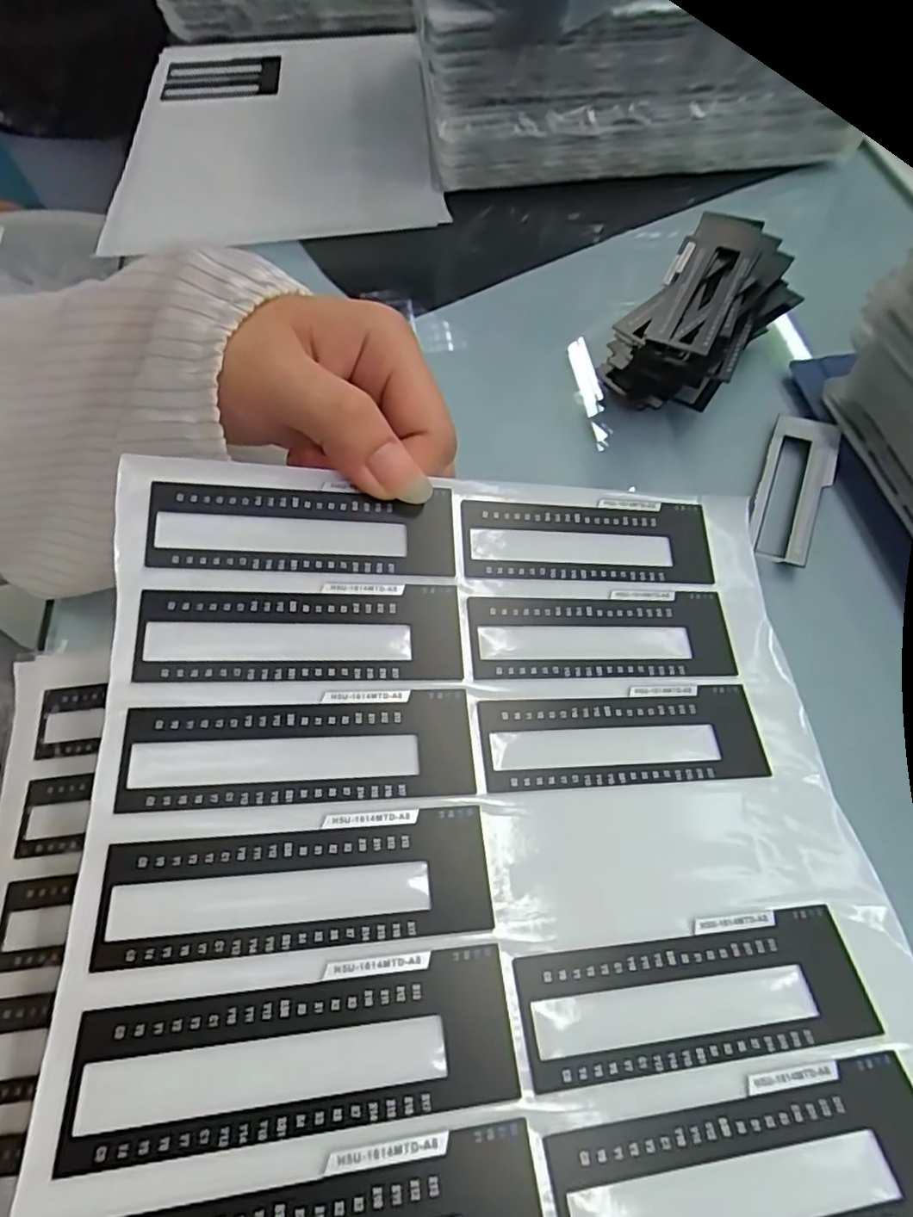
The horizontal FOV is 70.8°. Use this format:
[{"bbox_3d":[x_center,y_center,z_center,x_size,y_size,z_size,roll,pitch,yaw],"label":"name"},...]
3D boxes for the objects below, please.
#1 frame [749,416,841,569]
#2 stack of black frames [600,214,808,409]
[{"bbox_3d":[0.149,-0.055,0.284,0.028,0.004,0.080,22,62,13],"label":"frame"},{"bbox_3d":[0.113,-0.133,0.301,0.057,0.051,0.104,36,66,19],"label":"stack of black frames"}]

